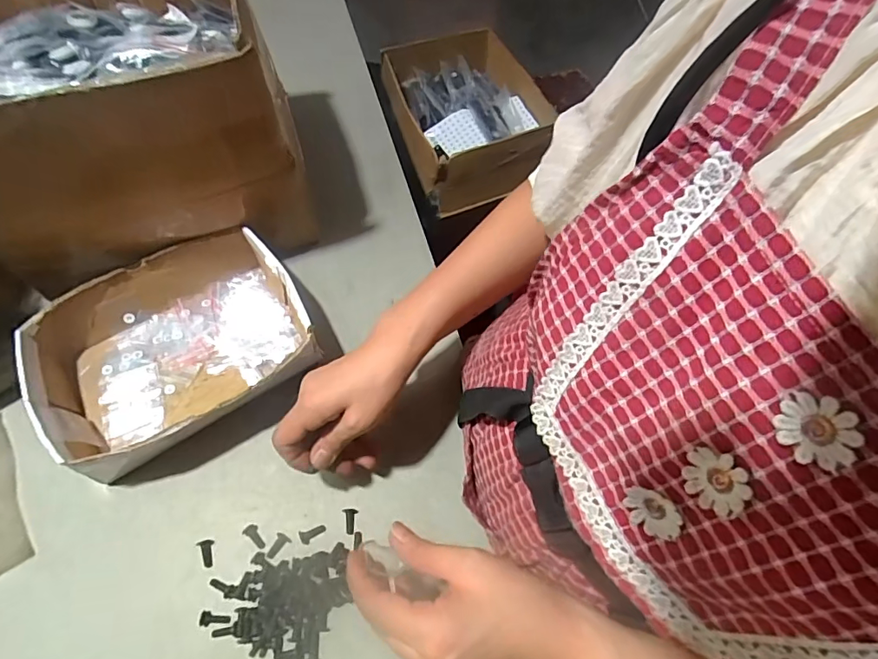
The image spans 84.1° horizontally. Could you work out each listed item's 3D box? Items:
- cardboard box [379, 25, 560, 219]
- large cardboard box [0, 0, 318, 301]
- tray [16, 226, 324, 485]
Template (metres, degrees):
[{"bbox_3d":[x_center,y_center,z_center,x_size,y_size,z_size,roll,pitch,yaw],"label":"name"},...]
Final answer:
[{"bbox_3d":[0.046,-0.414,0.958,0.256,0.115,0.344,-15,64,-11],"label":"cardboard box"},{"bbox_3d":[-0.366,-0.241,0.534,0.332,0.240,0.338,-21,65,-14],"label":"large cardboard box"},{"bbox_3d":[-0.266,0.016,0.500,0.251,0.061,0.201,-33,68,-18],"label":"tray"}]

